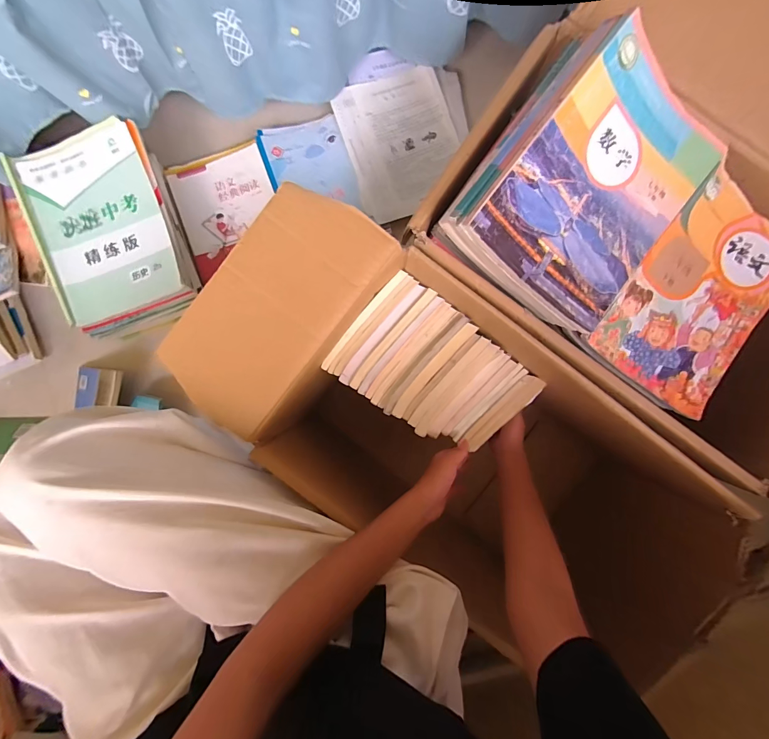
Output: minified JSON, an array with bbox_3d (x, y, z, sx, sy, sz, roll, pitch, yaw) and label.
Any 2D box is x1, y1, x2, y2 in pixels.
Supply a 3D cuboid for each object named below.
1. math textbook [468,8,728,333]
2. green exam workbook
[{"bbox_3d":[0.234,-0.196,0.376,0.184,0.019,0.259,38,90,-15],"label":"math textbook"},{"bbox_3d":[-0.472,-0.242,0.578,0.204,0.030,0.296,-21,90,1],"label":"green exam workbook"}]

